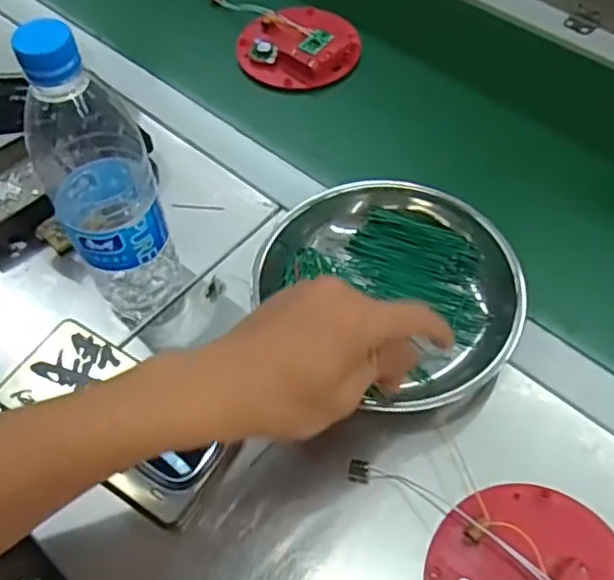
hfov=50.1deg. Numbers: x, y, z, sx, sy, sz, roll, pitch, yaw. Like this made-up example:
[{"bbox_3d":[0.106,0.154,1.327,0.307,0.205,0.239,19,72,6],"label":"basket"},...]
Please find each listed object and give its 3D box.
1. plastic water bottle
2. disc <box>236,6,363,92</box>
[{"bbox_3d":[-0.131,-0.067,0.418,0.065,0.223,0.069,-22,59,-12],"label":"plastic water bottle"},{"bbox_3d":[-0.008,-0.249,0.658,0.118,0.023,0.107,-23,60,-13],"label":"disc"}]

